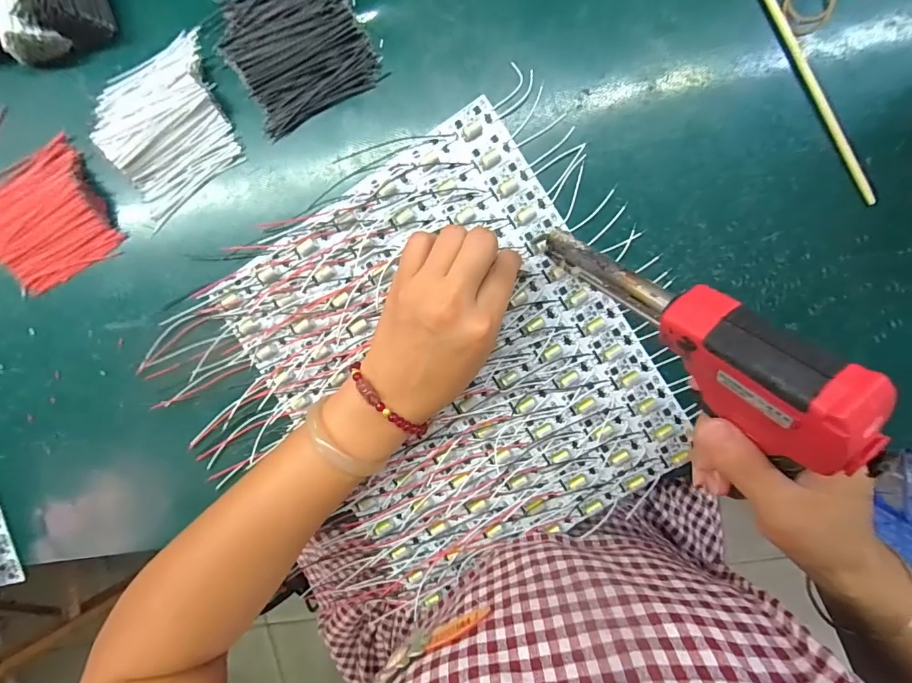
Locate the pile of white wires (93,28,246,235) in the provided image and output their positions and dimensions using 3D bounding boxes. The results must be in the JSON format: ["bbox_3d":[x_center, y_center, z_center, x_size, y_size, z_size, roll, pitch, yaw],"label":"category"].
[{"bbox_3d":[-0.204,-0.150,0.303,0.092,0.017,0.097,-27,95,6],"label":"pile of white wires"}]

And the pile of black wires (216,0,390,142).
[{"bbox_3d":[-0.107,-0.203,0.291,0.093,0.013,0.093,-25,95,6],"label":"pile of black wires"}]

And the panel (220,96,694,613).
[{"bbox_3d":[-0.003,0.017,0.310,0.238,0.016,0.289,-32,94,7],"label":"panel"}]

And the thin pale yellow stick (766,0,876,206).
[{"bbox_3d":[0.222,-0.172,0.275,0.008,0.006,0.190,-30,94,7],"label":"thin pale yellow stick"}]

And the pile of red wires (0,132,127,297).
[{"bbox_3d":[-0.307,-0.091,0.322,0.092,0.013,0.087,-27,95,6],"label":"pile of red wires"}]

